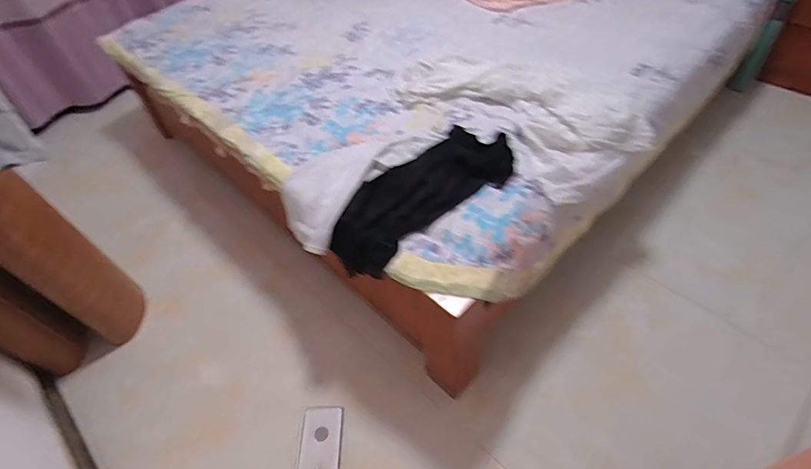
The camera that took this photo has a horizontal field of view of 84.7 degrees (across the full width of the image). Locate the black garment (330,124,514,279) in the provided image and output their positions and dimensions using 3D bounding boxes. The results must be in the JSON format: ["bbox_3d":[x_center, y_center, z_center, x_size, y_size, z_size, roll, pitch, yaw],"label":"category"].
[{"bbox_3d":[0.059,-0.103,1.149,0.553,0.099,0.239,-38,56,-20],"label":"black garment"}]

